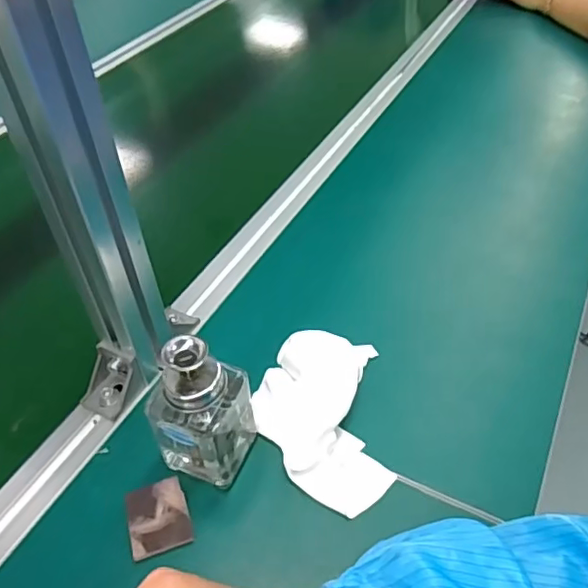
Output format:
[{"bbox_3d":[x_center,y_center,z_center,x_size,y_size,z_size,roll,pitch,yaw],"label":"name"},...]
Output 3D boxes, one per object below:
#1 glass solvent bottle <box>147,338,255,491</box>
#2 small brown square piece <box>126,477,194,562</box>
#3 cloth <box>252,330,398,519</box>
[{"bbox_3d":[-0.061,0.076,0.378,0.047,0.116,0.054,16,48,17],"label":"glass solvent bottle"},{"bbox_3d":[-0.091,0.151,0.385,0.039,0.004,0.047,-12,51,-17],"label":"small brown square piece"},{"bbox_3d":[0.019,0.088,0.426,0.097,0.043,0.141,-5,45,-3],"label":"cloth"}]

